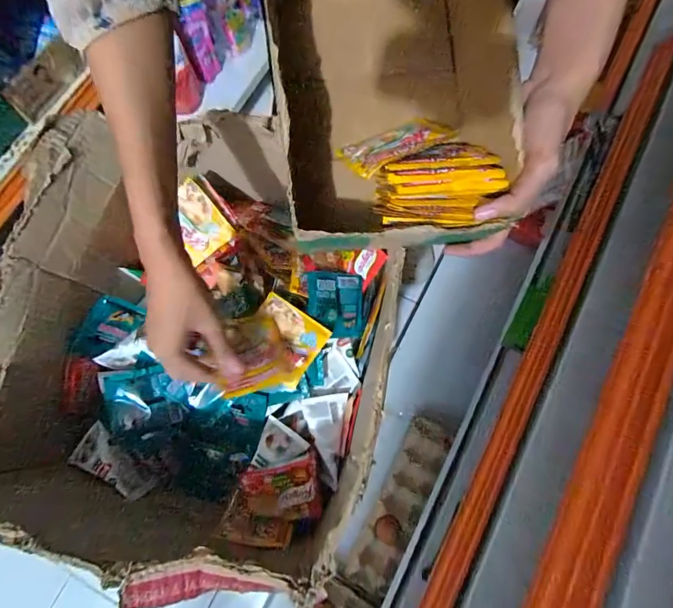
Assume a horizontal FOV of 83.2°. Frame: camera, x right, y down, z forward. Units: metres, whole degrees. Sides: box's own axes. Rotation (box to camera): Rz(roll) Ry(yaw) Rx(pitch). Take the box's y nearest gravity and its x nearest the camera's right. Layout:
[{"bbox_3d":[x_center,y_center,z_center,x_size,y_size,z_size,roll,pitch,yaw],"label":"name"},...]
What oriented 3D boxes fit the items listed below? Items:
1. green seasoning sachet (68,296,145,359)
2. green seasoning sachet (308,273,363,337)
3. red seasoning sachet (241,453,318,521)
[{"bbox_3d":[-0.281,0.032,0.465,0.007,0.058,0.076,23,81,35],"label":"green seasoning sachet"},{"bbox_3d":[0.000,0.001,0.468,0.079,0.008,0.079,4,85,-37],"label":"green seasoning sachet"},{"bbox_3d":[-0.061,0.204,0.412,0.078,0.012,0.061,-8,75,-1],"label":"red seasoning sachet"}]

